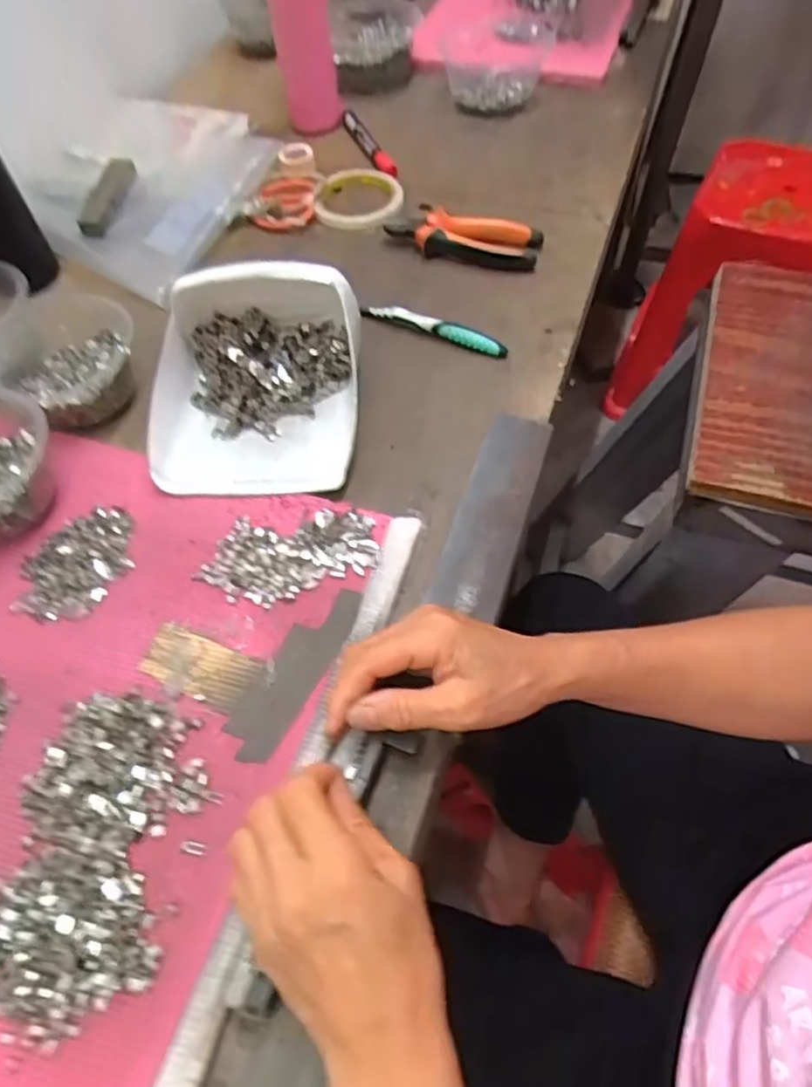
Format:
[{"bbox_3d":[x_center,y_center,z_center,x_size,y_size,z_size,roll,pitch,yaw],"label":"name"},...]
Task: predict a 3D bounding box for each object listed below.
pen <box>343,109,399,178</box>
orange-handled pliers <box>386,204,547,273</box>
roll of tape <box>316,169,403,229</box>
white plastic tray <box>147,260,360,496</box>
[{"bbox_3d":[-0.042,-0.453,0.756,0.019,0.018,0.135,-21,58,-10],"label":"pen"},{"bbox_3d":[0.055,-0.295,0.640,0.145,0.024,0.055,9,58,10],"label":"orange-handled pliers"},{"bbox_3d":[-0.054,-0.366,0.708,0.095,0.020,0.093,-2,57,3],"label":"roll of tape"},{"bbox_3d":[-0.116,-0.134,0.504,0.154,0.081,0.177,-2,57,3],"label":"white plastic tray"}]

